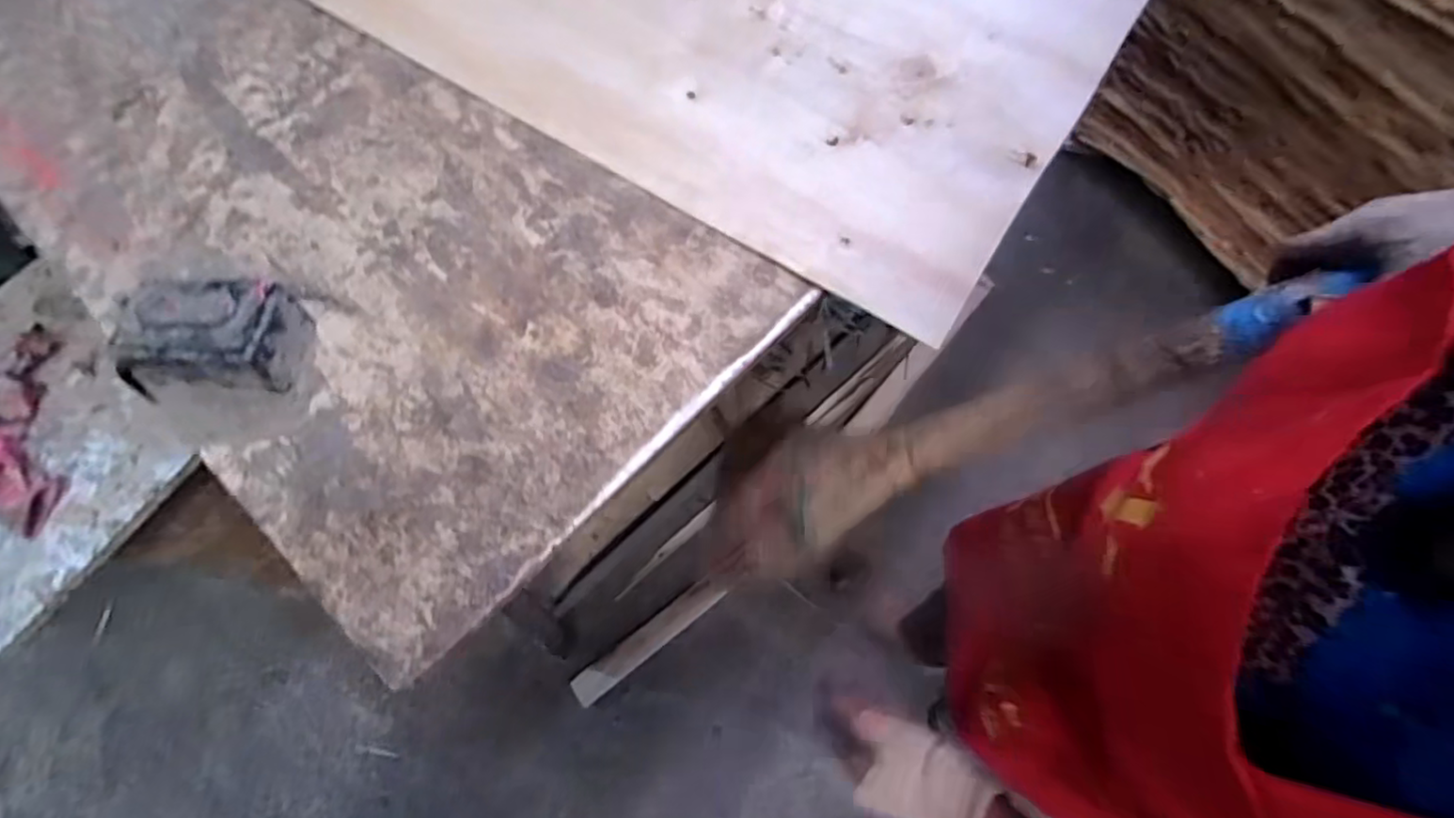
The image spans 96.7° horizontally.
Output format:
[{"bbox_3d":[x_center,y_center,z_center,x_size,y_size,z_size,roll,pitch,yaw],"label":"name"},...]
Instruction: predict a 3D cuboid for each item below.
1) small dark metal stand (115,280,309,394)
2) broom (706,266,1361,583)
[{"bbox_3d":[-0.411,-0.059,0.525,0.108,0.074,0.085,4,69,0],"label":"small dark metal stand"},{"bbox_3d":[0.216,0.017,0.587,0.522,0.074,0.157,-22,71,24],"label":"broom"}]

